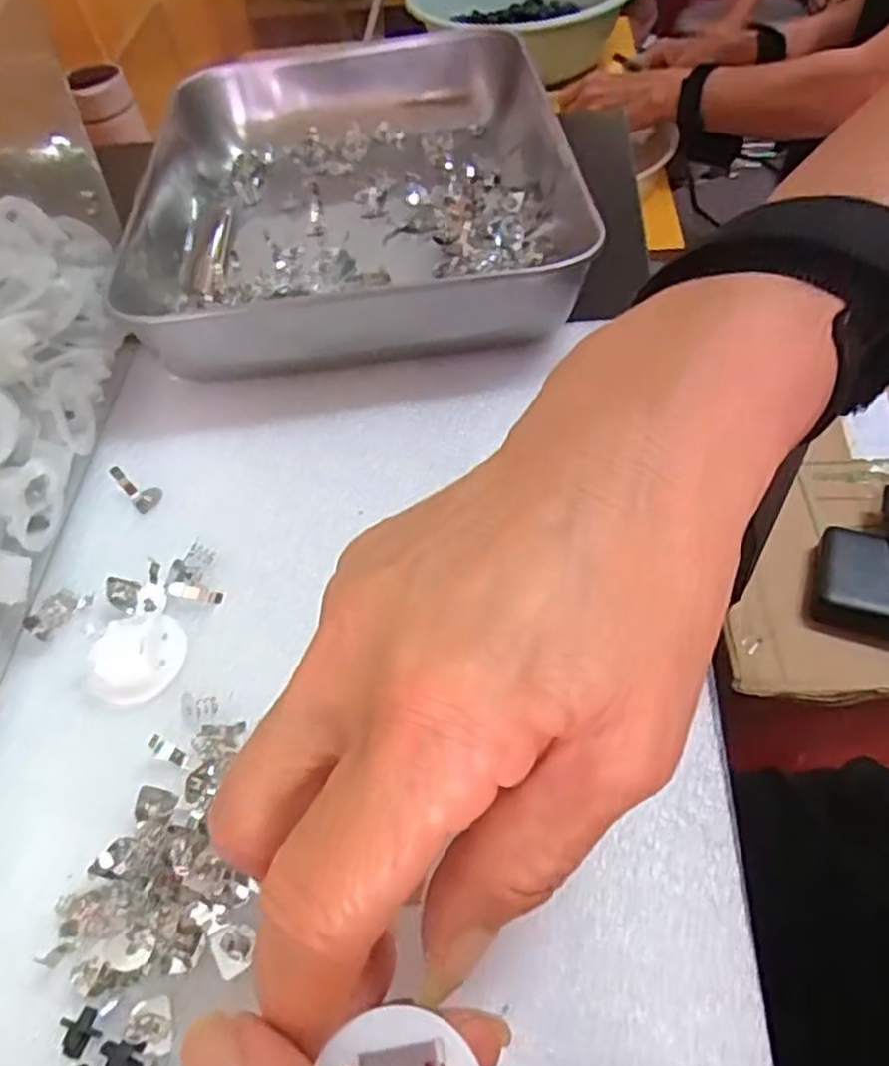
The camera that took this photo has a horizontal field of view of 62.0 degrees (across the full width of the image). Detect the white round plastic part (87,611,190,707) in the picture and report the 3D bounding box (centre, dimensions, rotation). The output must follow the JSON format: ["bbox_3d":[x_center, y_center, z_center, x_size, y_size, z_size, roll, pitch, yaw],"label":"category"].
[{"bbox_3d":[-0.099,0.040,0.240,0.030,0.008,0.025,-34,58,-18],"label":"white round plastic part"}]

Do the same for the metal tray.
[{"bbox_3d":[-0.043,-0.173,0.366,0.207,0.045,0.256,-10,54,-1],"label":"metal tray"}]

